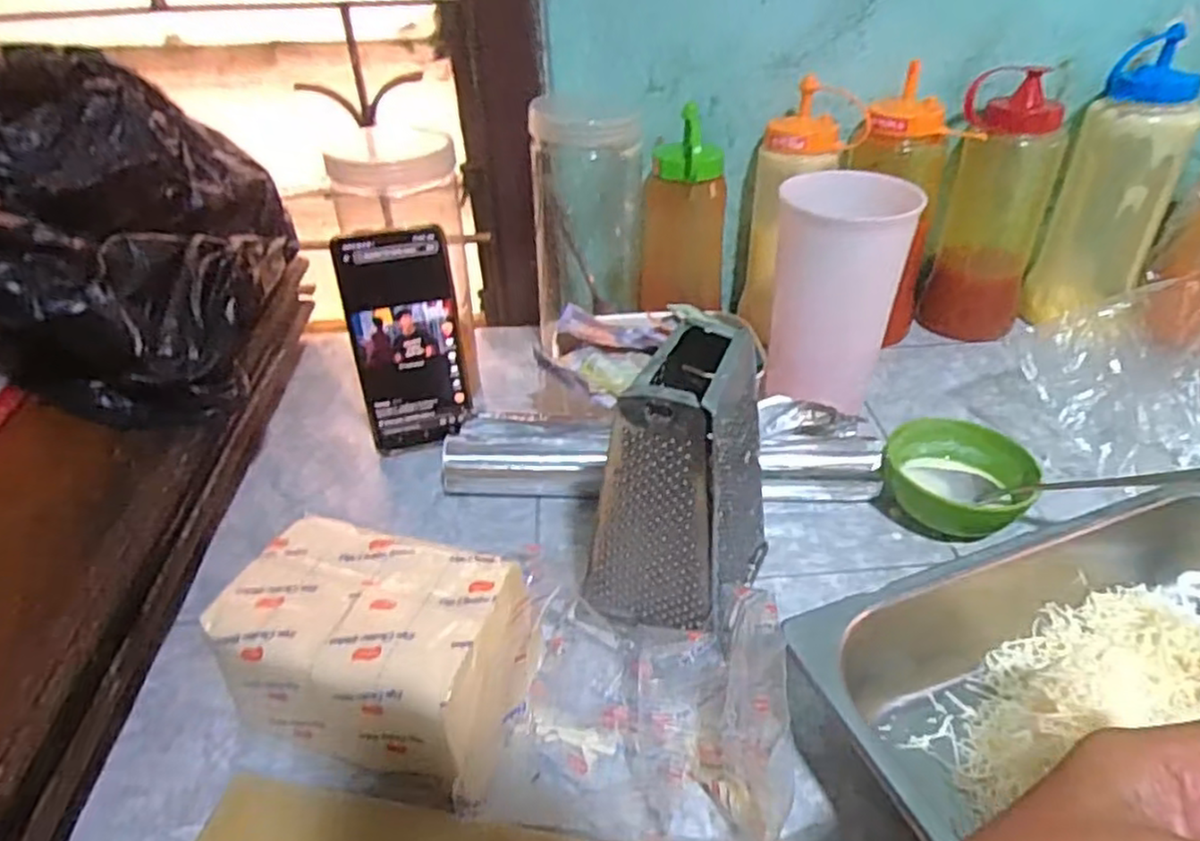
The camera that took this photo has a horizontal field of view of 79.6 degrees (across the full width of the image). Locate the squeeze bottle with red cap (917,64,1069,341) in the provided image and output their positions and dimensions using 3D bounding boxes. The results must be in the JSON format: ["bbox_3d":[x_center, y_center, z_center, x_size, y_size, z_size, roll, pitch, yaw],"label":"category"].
[{"bbox_3d":[0.360,-0.192,0.654,0.083,0.212,0.087,16,41,23],"label":"squeeze bottle with red cap"}]

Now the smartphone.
[{"bbox_3d":[-0.139,-0.055,0.525,0.074,0.161,0.009,-11,26,-15],"label":"smartphone"}]

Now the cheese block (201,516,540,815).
[{"bbox_3d":[-0.110,0.114,0.363,0.146,0.065,0.104,8,38,13],"label":"cheese block"}]

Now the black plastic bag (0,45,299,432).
[{"bbox_3d":[-0.329,-0.131,0.490,0.172,0.179,0.261,-10,38,-10],"label":"black plastic bag"}]

